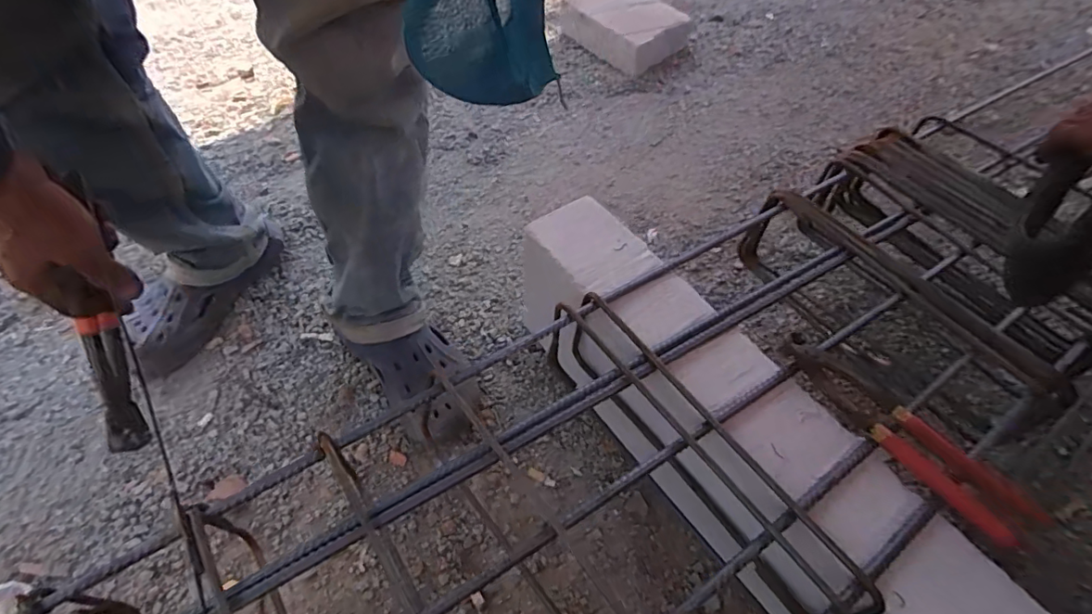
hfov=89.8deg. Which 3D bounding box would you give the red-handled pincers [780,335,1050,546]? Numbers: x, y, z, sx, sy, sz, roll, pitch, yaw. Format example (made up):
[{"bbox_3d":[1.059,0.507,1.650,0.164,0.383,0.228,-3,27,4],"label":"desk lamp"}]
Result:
[{"bbox_3d":[0.302,0.107,0.477,0.046,0.029,0.220,-32,63,-24],"label":"red-handled pincers"}]

